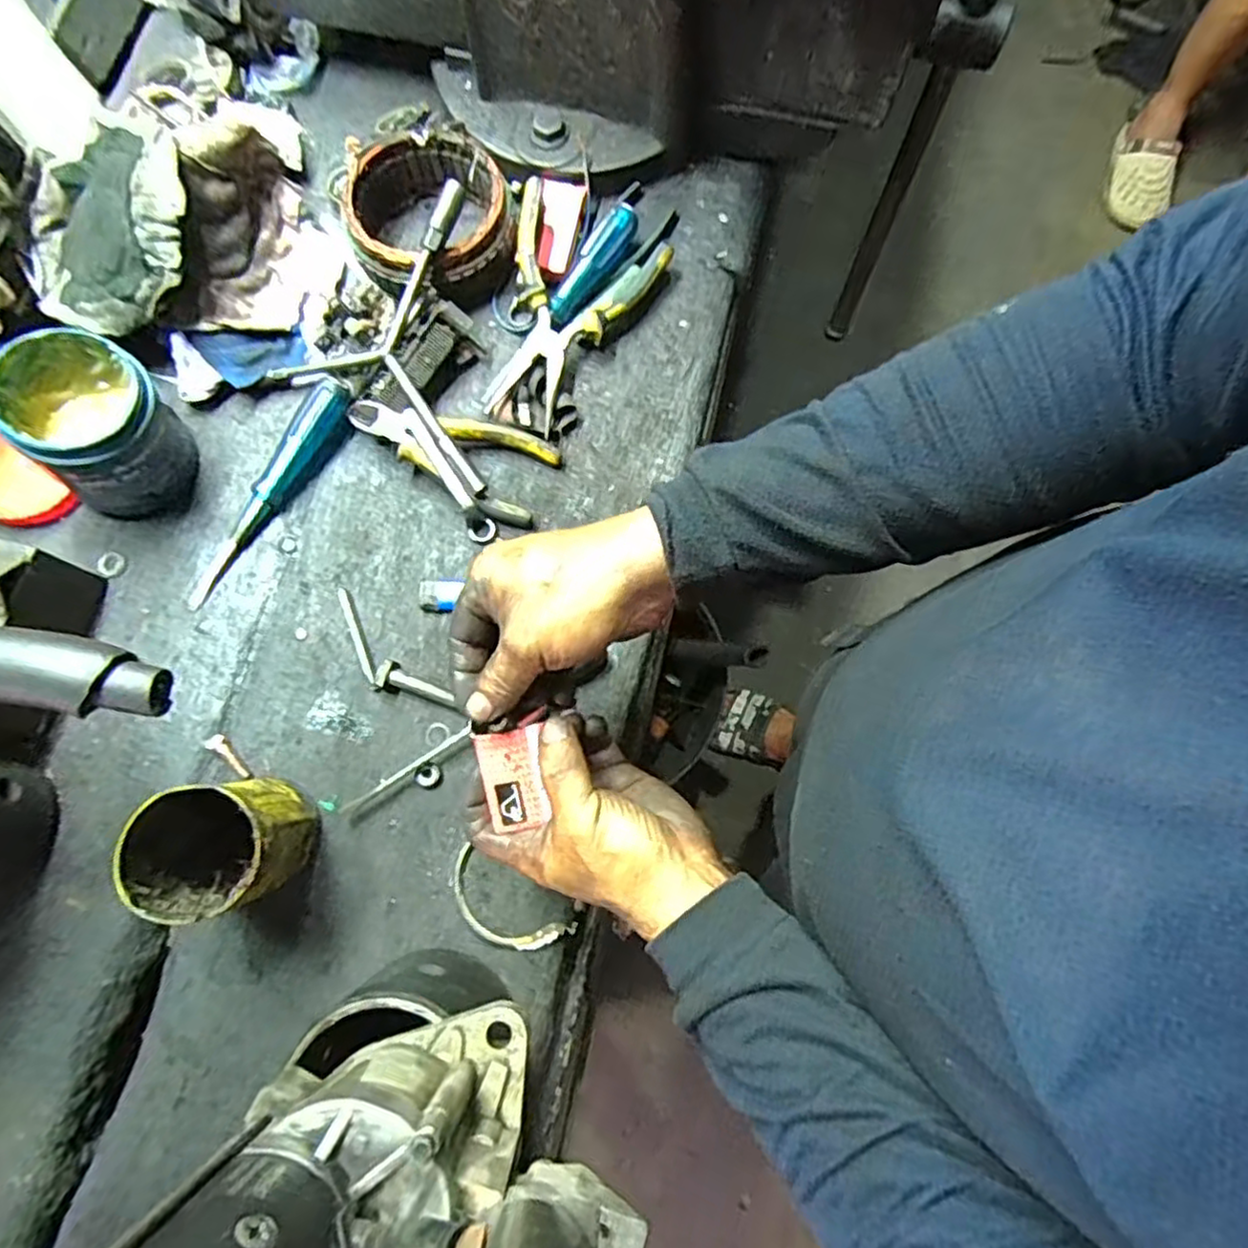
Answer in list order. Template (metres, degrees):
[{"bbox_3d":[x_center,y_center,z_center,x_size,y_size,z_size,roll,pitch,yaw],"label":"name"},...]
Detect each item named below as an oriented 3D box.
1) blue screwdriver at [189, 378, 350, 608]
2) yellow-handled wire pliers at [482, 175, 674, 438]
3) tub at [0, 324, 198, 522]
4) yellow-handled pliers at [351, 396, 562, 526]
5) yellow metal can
[{"bbox_3d":[-0.268,-0.099,0.533,0.024,0.037,0.195,30,78,6],"label":"blue screwdriver"},{"bbox_3d":[-0.048,-0.241,0.566,0.119,0.028,0.175,20,89,-15],"label":"yellow-handled wire pliers"},{"bbox_3d":[-0.363,-0.136,0.497,0.087,0.115,0.092,0,76,-1],"label":"tub"},{"bbox_3d":[-0.133,-0.130,0.543,0.157,0.015,0.070,19,76,-9],"label":"yellow-handled pliers"},{"bbox_3d":[-0.242,0.138,0.446,0.070,0.118,0.076,0,76,-1],"label":"yellow metal can"}]

